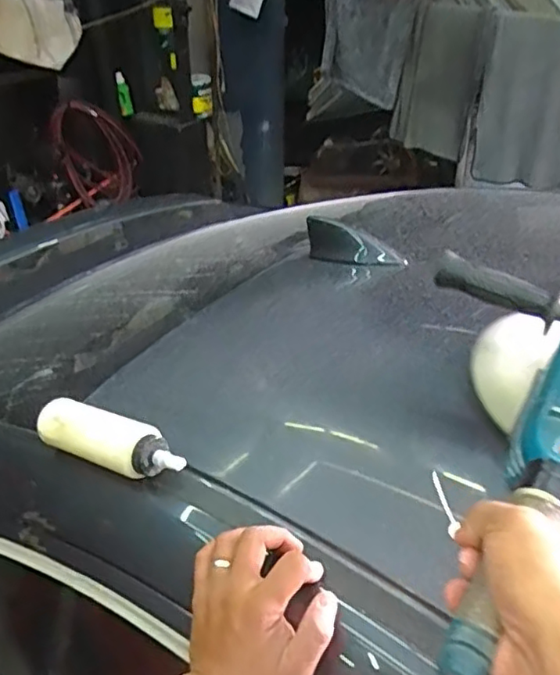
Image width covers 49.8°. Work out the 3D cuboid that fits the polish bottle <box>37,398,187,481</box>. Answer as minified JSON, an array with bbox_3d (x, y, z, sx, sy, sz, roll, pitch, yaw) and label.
[{"bbox_3d":[-0.179,0.108,0.628,0.194,0.047,0.046,17,39,24],"label":"polish bottle"}]

